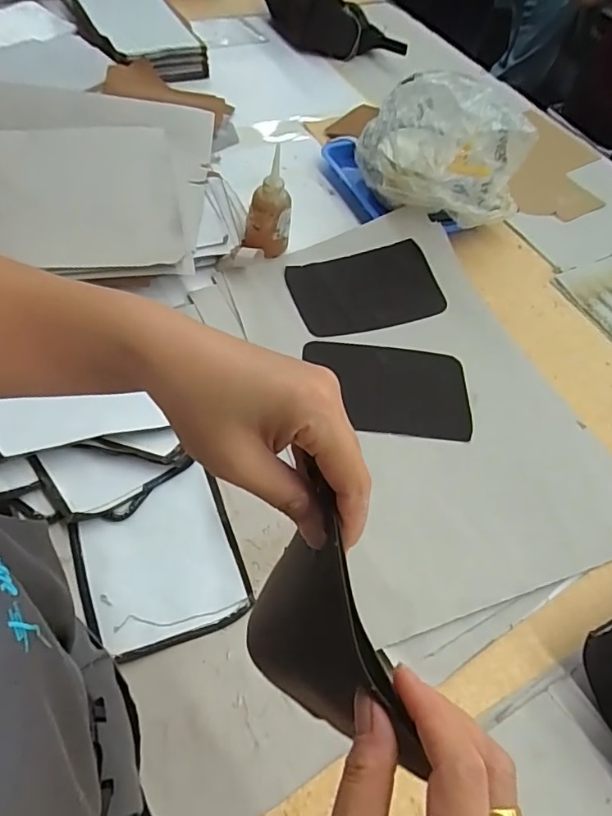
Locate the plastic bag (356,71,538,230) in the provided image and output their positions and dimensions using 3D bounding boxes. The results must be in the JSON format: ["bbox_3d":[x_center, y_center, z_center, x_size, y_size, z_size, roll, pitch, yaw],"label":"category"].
[{"bbox_3d":[0.215,-0.383,0.783,0.258,0.174,0.122,12,56,-2],"label":"plastic bag"}]

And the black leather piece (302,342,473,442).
[{"bbox_3d":[0.110,-0.027,0.694,0.214,0.010,0.136,6,59,-4],"label":"black leather piece"}]

